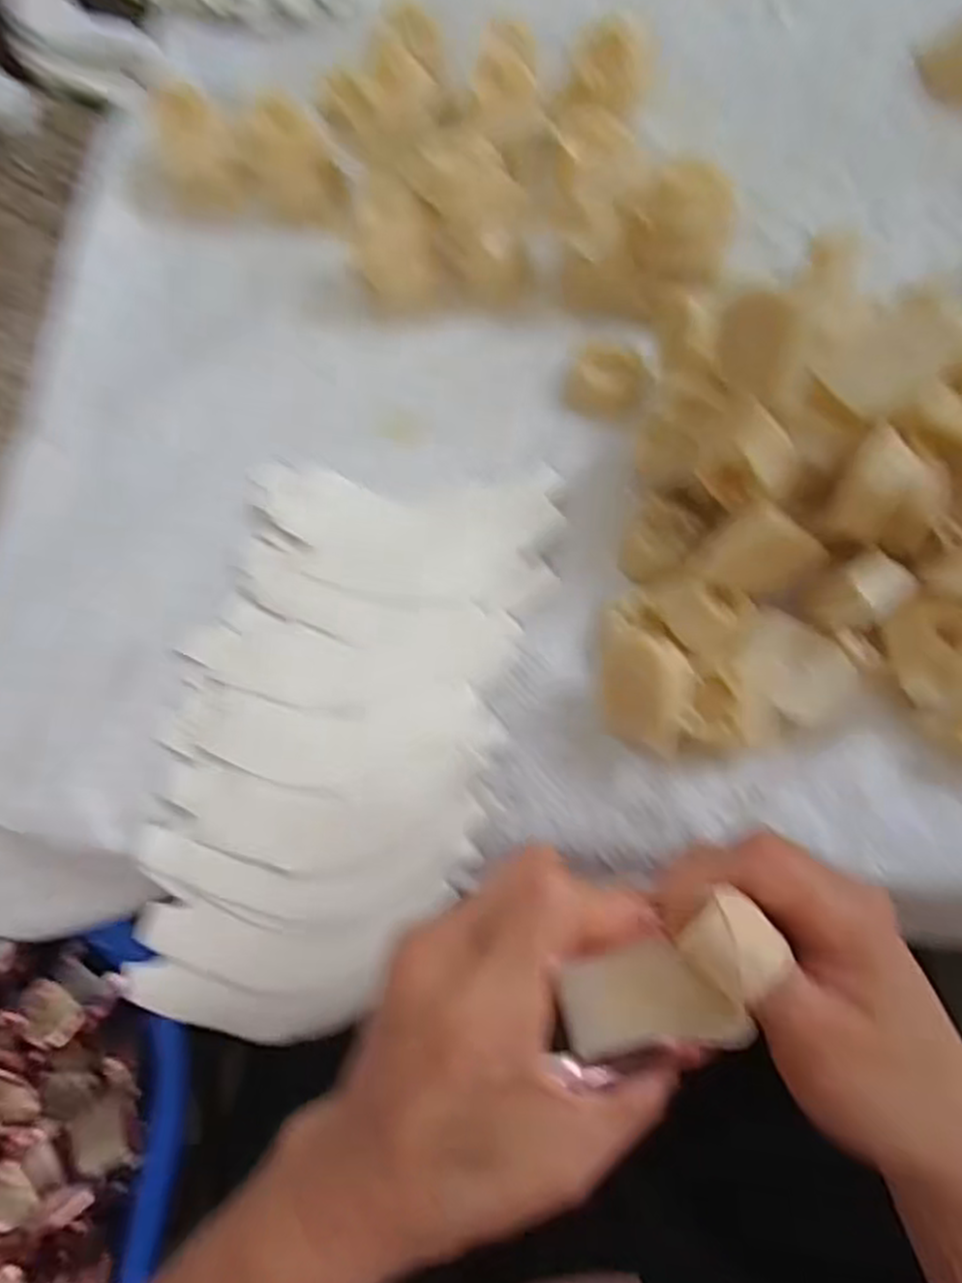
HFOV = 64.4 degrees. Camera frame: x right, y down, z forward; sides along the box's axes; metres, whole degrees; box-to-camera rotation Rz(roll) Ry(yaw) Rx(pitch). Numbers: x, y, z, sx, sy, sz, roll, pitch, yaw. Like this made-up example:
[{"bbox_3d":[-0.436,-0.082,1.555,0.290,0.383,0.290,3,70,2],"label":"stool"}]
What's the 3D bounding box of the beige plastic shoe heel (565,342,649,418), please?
[{"bbox_3d":[0.062,-0.126,0.372,0.037,0.011,0.037,0,70,1],"label":"beige plastic shoe heel"}]

